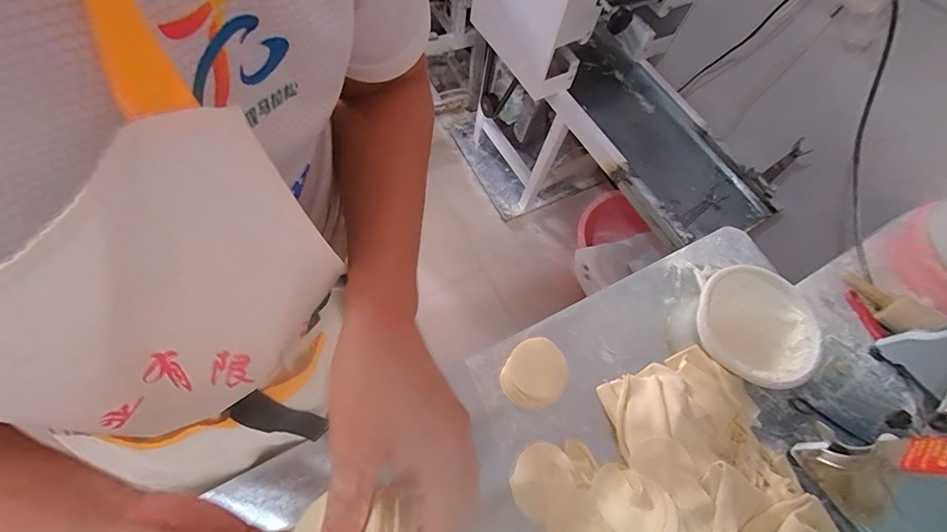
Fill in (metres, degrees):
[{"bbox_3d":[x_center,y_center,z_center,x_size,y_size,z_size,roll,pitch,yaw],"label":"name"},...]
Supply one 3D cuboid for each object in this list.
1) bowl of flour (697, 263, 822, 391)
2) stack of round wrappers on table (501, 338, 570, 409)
[{"bbox_3d":[0.460,0.094,0.685,0.182,0.053,0.187,2,62,-3],"label":"bowl of flour"},{"bbox_3d":[0.090,0.158,0.625,0.089,0.046,0.100,33,66,10],"label":"stack of round wrappers on table"}]

